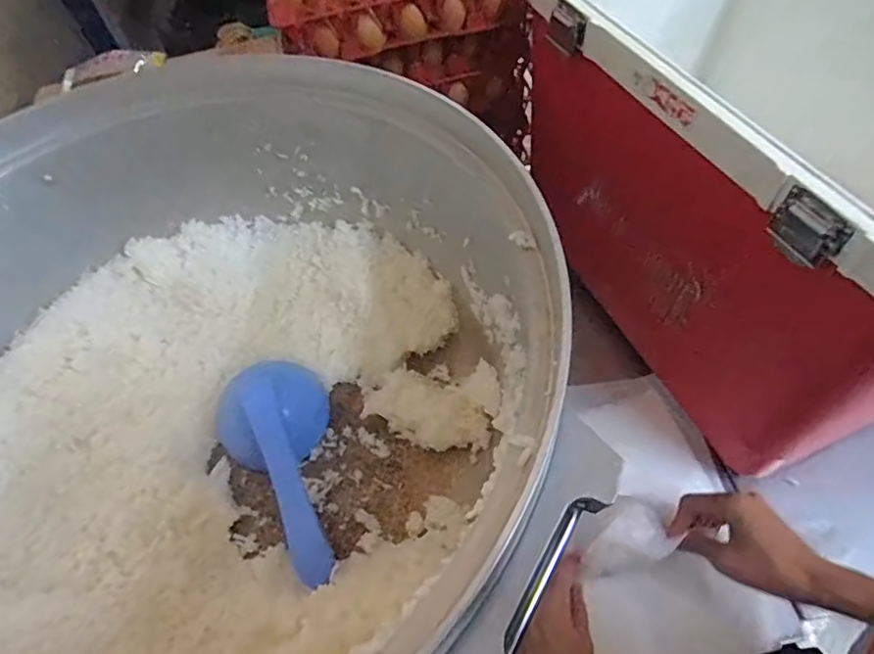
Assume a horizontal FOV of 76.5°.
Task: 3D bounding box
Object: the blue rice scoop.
[{"bbox_3d":[-0.111,0.100,0.437,0.093,0.070,0.188,-32,60,-15],"label":"blue rice scoop"}]

